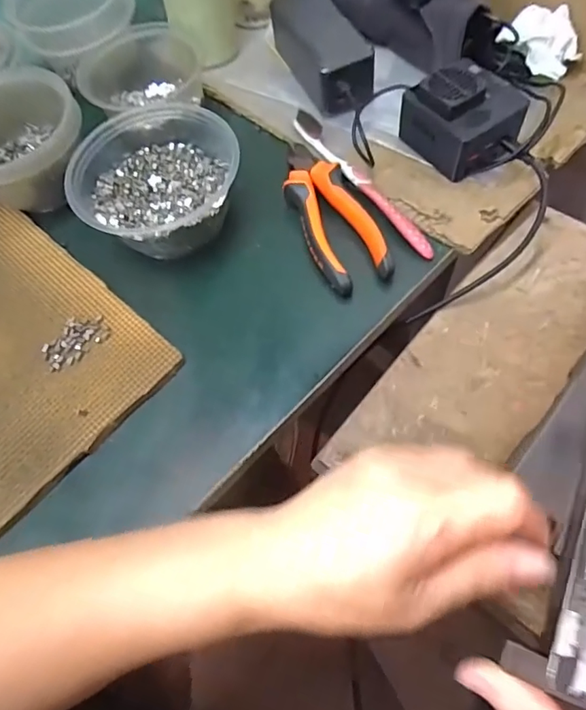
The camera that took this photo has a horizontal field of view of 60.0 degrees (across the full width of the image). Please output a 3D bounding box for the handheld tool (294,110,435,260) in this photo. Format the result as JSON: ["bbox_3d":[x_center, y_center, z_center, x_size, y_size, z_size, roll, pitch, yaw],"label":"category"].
[{"bbox_3d":[0.057,-0.151,0.432,0.020,0.009,0.184,-31,67,-12],"label":"handheld tool"}]

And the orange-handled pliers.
[{"bbox_3d":[0.030,-0.117,0.425,0.055,0.031,0.147,-19,65,-7],"label":"orange-handled pliers"}]

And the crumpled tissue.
[{"bbox_3d":[0.221,-0.281,0.452,0.065,0.030,0.052,31,71,19],"label":"crumpled tissue"}]

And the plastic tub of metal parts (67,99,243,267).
[{"bbox_3d":[-0.118,-0.155,0.437,0.138,0.061,0.170,-25,66,-10],"label":"plastic tub of metal parts"}]

